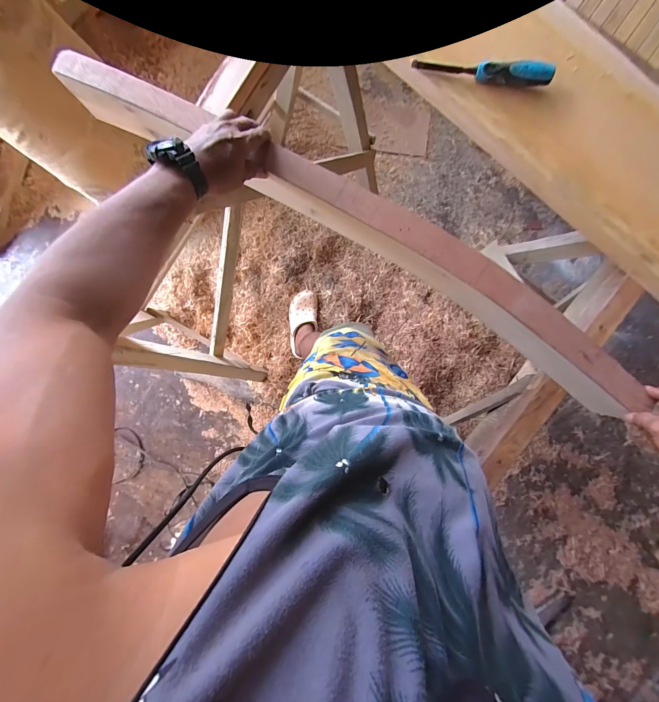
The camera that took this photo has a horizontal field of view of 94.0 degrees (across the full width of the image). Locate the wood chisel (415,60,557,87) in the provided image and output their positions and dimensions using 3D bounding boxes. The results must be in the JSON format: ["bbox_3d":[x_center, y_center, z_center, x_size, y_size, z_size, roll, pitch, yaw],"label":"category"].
[{"bbox_3d":[0.260,-0.478,0.525,0.225,0.041,0.022,8,90,-2],"label":"wood chisel"}]

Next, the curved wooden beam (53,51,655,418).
[{"bbox_3d":[0.063,-0.195,0.532,1.060,0.104,0.098,29,91,-2],"label":"curved wooden beam"}]

